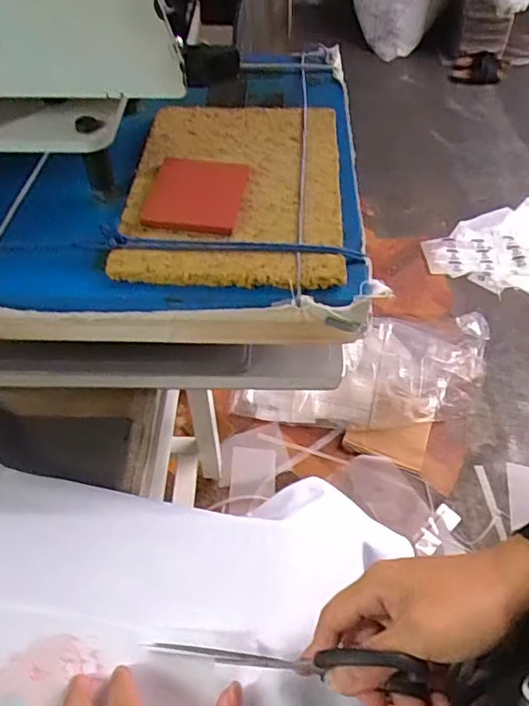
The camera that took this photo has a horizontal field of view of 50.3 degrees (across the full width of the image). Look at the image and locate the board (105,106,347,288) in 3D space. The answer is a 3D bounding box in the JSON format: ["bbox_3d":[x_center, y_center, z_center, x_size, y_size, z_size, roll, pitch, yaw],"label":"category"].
[{"bbox_3d":[-0.025,-0.151,0.496,0.179,0.008,0.244,1,52,2],"label":"board"}]

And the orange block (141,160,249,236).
[{"bbox_3d":[-0.059,-0.136,0.479,0.078,0.010,0.095,6,52,6],"label":"orange block"}]

